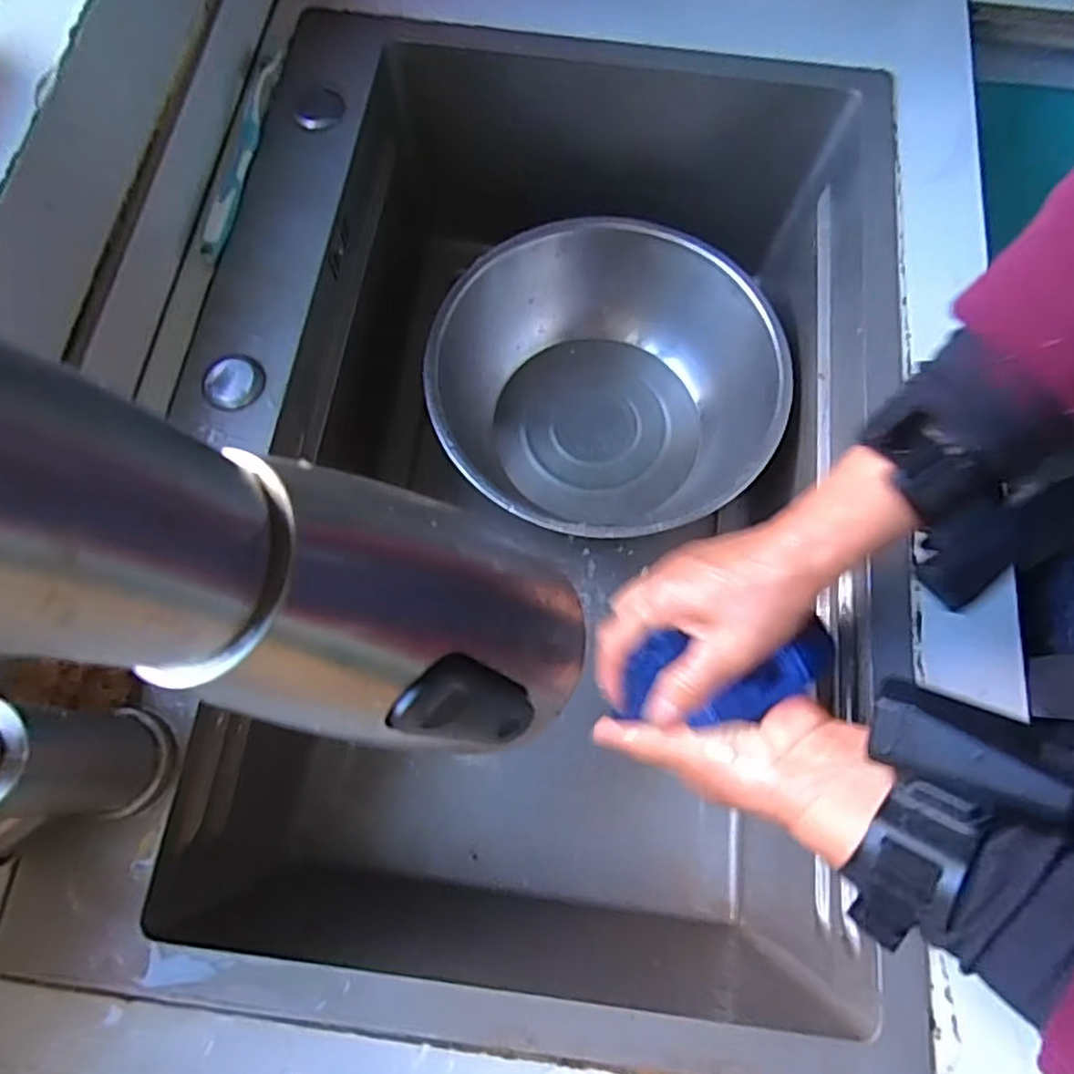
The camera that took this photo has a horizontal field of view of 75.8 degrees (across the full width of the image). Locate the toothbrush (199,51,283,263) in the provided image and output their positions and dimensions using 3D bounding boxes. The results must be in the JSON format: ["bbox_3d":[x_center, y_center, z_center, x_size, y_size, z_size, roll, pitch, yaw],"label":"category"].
[{"bbox_3d":[-0.204,-0.265,0.478,0.018,0.011,0.176,7,71,1],"label":"toothbrush"}]

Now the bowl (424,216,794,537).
[{"bbox_3d":[0.054,-0.123,0.602,0.276,0.114,0.268,0,71,-1],"label":"bowl"}]

